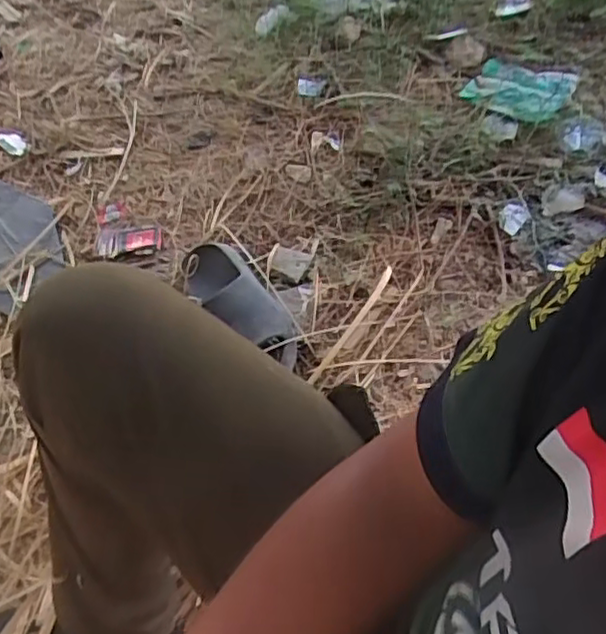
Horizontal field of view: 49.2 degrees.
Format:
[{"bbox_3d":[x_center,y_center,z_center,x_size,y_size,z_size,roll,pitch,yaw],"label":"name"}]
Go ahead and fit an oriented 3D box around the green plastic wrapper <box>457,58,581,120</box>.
[{"bbox_3d":[0.375,-0.399,1.155,0.177,0.039,0.134,27,59,16],"label":"green plastic wrapper"}]

